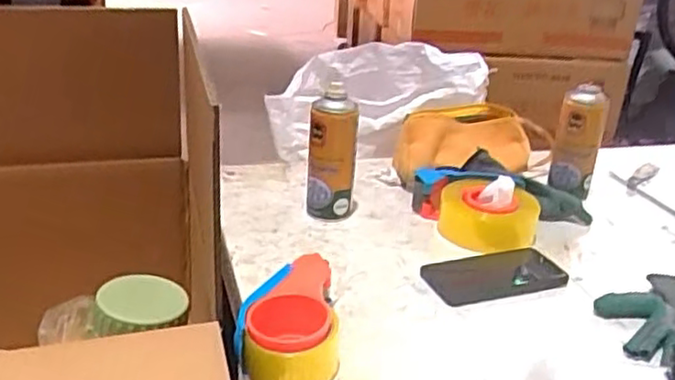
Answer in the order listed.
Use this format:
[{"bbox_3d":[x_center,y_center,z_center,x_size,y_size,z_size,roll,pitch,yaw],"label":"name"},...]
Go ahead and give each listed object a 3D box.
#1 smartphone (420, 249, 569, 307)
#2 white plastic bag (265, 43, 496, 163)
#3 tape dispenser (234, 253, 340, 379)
[{"bbox_3d":[0.189,0.102,0.829,0.165,0.009,0.091,-7,26,-22],"label":"smartphone"},{"bbox_3d":[0.057,-0.179,1.279,0.393,0.145,0.257,-3,25,-14],"label":"white plastic bag"},{"bbox_3d":[-0.051,0.130,0.671,0.095,0.070,0.138,0,24,-6],"label":"tape dispenser"}]

